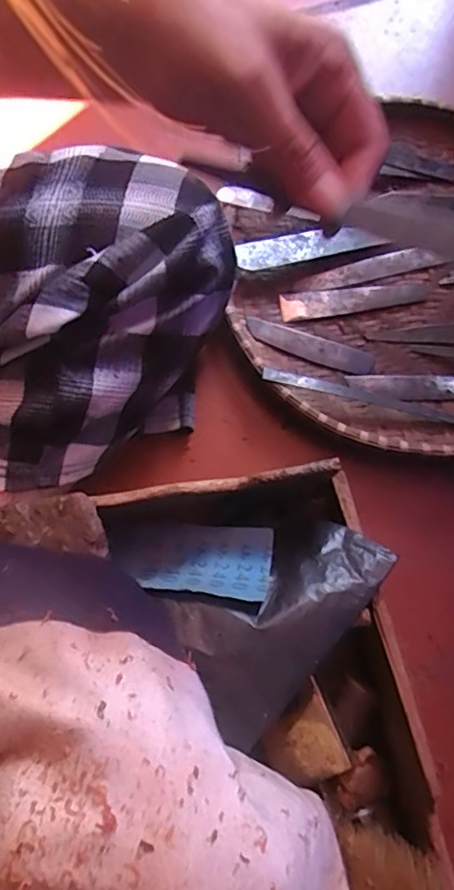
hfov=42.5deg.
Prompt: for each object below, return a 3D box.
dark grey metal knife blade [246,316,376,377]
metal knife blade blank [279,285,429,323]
[{"bbox_3d":[0.072,-0.086,0.507,0.113,0.010,0.024,20,77,3],"label":"dark grey metal knife blade"},{"bbox_3d":[0.113,-0.132,0.520,0.128,0.007,0.025,-7,77,-3],"label":"metal knife blade blank"}]

